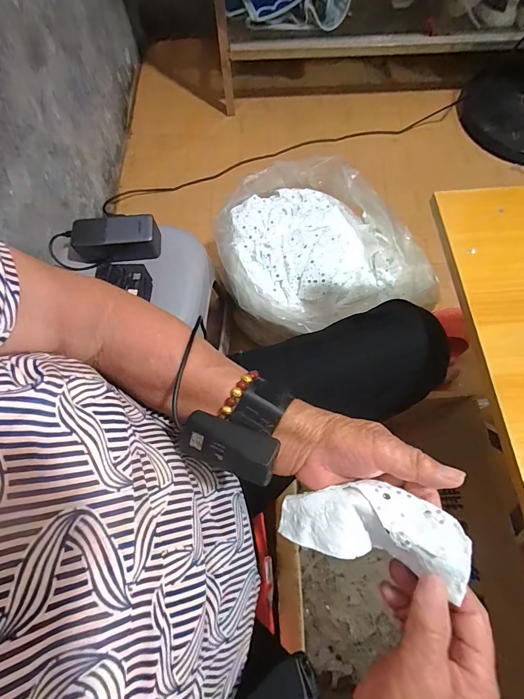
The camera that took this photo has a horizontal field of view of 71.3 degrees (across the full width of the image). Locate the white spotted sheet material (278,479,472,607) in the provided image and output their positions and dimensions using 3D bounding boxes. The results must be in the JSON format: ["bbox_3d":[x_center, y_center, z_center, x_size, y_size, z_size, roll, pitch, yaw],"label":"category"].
[{"bbox_3d":[0.080,0.131,0.274,0.130,0.030,0.055,2,70,19],"label":"white spotted sheet material"}]

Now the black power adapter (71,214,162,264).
[{"bbox_3d":[-0.238,-0.182,0.605,0.134,0.054,0.060,-10,70,-2],"label":"black power adapter"}]

